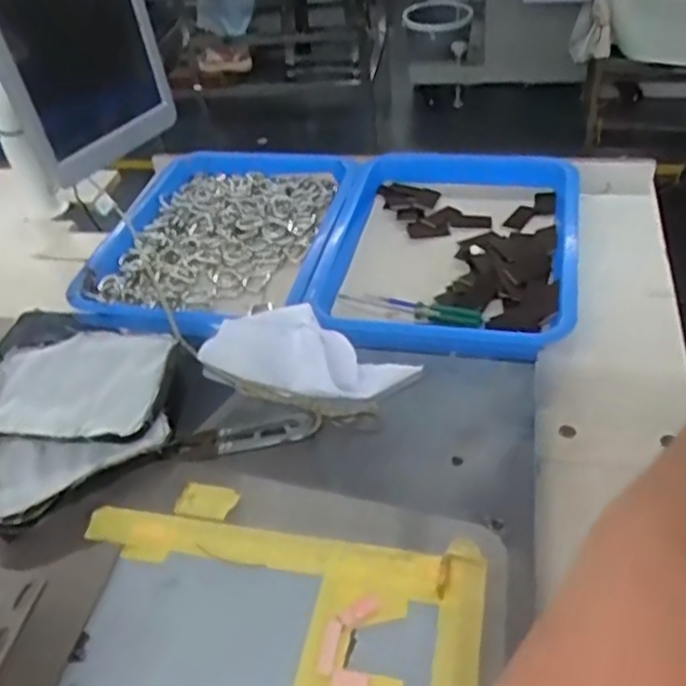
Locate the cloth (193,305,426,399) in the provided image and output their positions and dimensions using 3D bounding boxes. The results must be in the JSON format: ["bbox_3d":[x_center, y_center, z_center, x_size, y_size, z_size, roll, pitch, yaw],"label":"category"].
[{"bbox_3d":[-0.032,0.008,0.547,0.165,0.032,0.062,12,46,18],"label":"cloth"}]

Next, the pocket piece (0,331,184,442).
[{"bbox_3d":[-0.200,0.031,0.538,0.135,0.013,0.110,-1,42,4],"label":"pocket piece"}]

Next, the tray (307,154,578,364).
[{"bbox_3d":[0.100,-0.094,0.652,0.224,0.041,0.280,6,45,13],"label":"tray"}]

